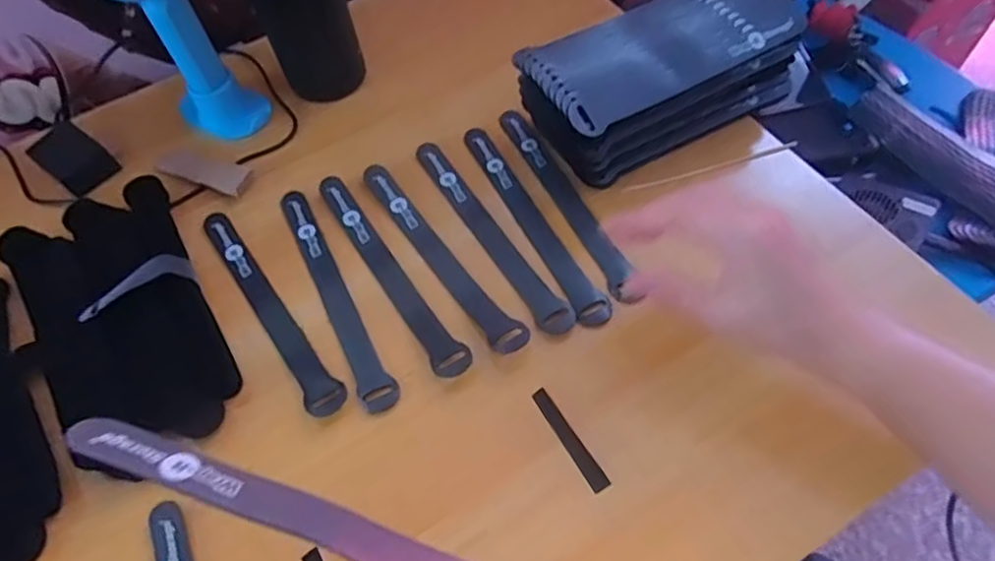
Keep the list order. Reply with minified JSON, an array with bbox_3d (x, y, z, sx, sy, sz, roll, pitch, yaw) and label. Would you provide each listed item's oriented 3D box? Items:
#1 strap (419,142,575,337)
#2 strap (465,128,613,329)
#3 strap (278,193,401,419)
[{"bbox_3d":[-0.008,-0.039,0.460,0.022,0.008,0.196,-30,62,-13],"label":"strap"},{"bbox_3d":[0.023,-0.048,0.463,0.022,0.011,0.199,-26,62,-10],"label":"strap"},{"bbox_3d":[-0.116,0.005,0.440,0.023,0.007,0.197,-27,62,-11],"label":"strap"}]

